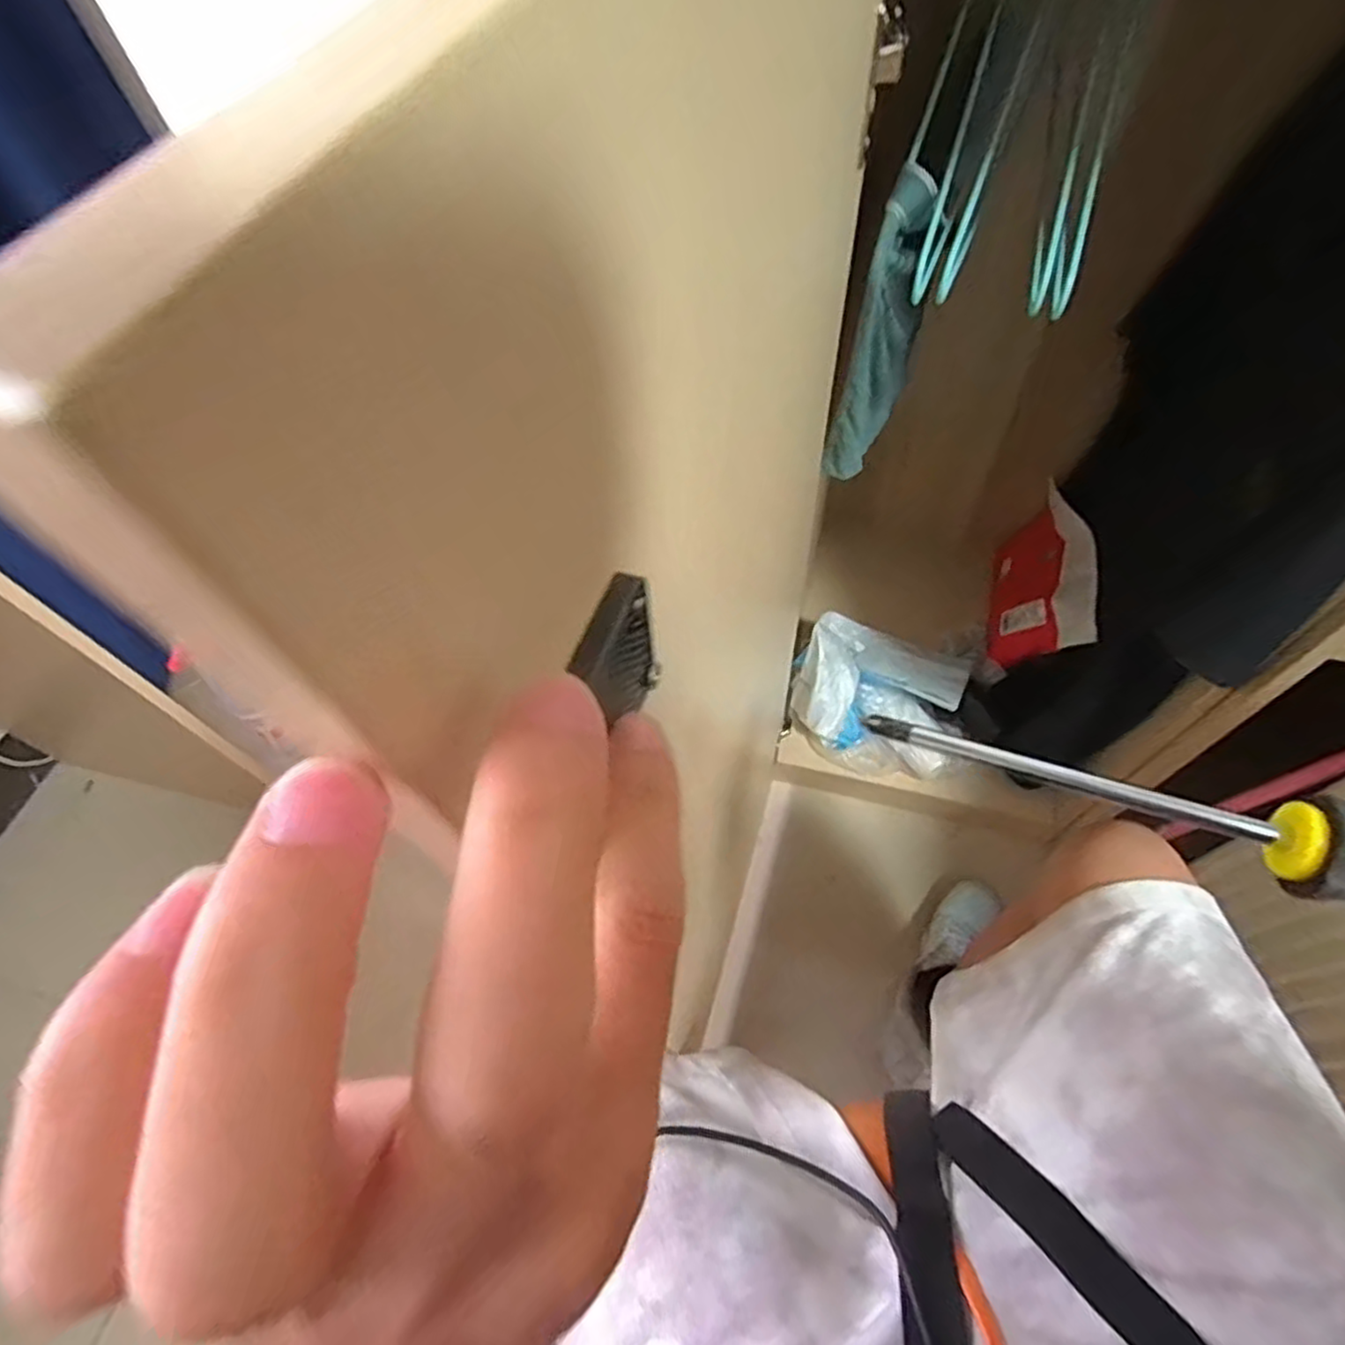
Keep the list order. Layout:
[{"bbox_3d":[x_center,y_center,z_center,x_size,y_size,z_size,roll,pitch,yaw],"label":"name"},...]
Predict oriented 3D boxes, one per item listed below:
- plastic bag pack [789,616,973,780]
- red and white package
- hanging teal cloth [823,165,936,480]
[{"bbox_3d":[0.313,0.032,1.042,0.252,0.110,0.202,17,61,15],"label":"plastic bag pack"},{"bbox_3d":[0.562,-0.140,1.091,0.043,0.189,0.281,24,53,-15],"label":"red and white package"},{"bbox_3d":[0.171,-0.277,0.570,0.031,0.217,0.119,21,62,17],"label":"hanging teal cloth"}]

